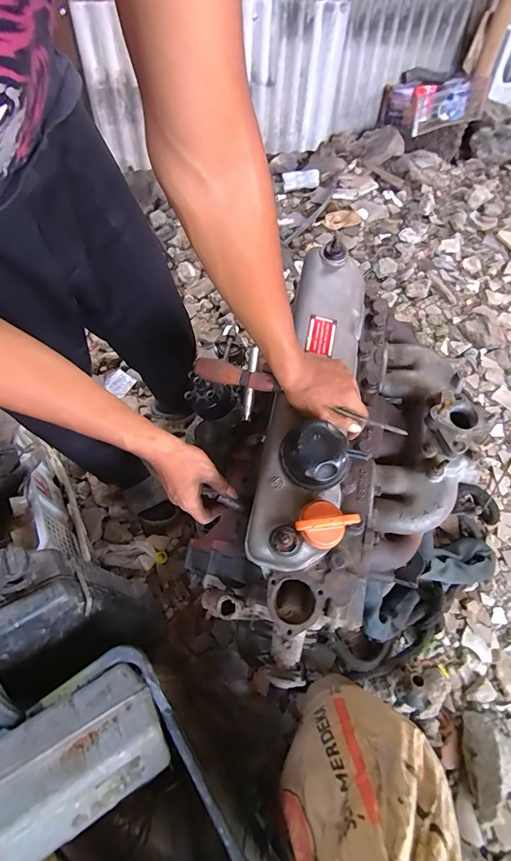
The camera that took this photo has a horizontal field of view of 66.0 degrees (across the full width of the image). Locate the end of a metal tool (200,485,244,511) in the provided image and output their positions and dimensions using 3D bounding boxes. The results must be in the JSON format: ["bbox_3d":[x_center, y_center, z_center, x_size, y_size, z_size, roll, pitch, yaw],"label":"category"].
[{"bbox_3d":[-0.043,0.100,0.556,0.061,0.010,0.011,29,64,-16],"label":"end of a metal tool"}]

